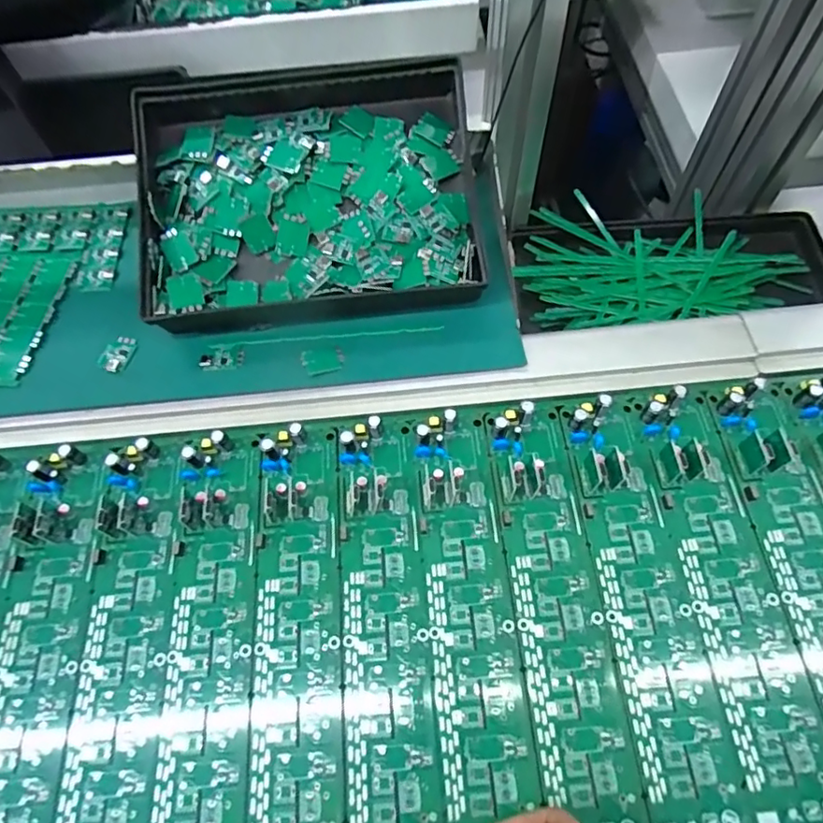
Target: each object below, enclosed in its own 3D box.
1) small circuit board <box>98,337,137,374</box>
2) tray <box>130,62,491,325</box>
[{"bbox_3d":[-0.201,-0.040,0.393,0.019,0.004,0.028,16,67,10],"label":"small circuit board"},{"bbox_3d":[-0.069,-0.149,0.406,0.223,0.045,0.176,-7,78,-1],"label":"tray"}]

